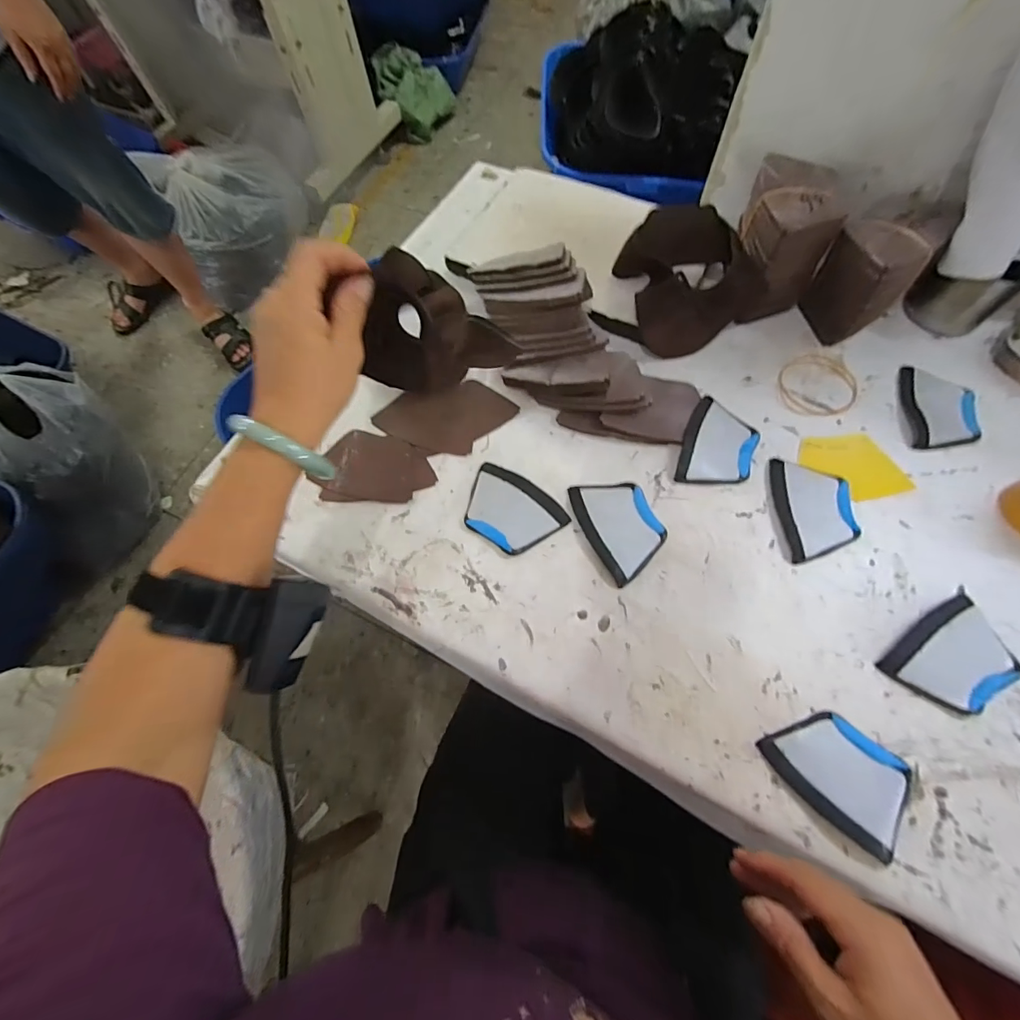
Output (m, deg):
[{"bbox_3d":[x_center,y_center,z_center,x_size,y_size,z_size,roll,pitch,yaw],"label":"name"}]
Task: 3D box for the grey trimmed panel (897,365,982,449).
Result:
[{"bbox_3d":[0.448,-0.106,0.480,0.071,0.007,0.098,11,68,8],"label":"grey trimmed panel"}]

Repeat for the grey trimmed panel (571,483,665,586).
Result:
[{"bbox_3d":[0.108,0.014,0.452,0.070,0.008,0.103,-23,68,-6],"label":"grey trimmed panel"}]

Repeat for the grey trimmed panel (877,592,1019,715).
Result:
[{"bbox_3d":[0.377,0.125,0.387,0.103,0.009,0.070,-34,70,-11],"label":"grey trimmed panel"}]

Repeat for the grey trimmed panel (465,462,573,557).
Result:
[{"bbox_3d":[0.000,-0.001,0.463,0.101,0.013,0.075,36,74,16],"label":"grey trimmed panel"}]

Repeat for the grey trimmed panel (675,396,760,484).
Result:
[{"bbox_3d":[0.217,-0.066,0.476,0.071,0.011,0.099,21,70,11],"label":"grey trimmed panel"}]

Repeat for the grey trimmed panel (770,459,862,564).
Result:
[{"bbox_3d":[0.297,-0.002,0.447,0.069,0.008,0.102,0,67,3],"label":"grey trimmed panel"}]

